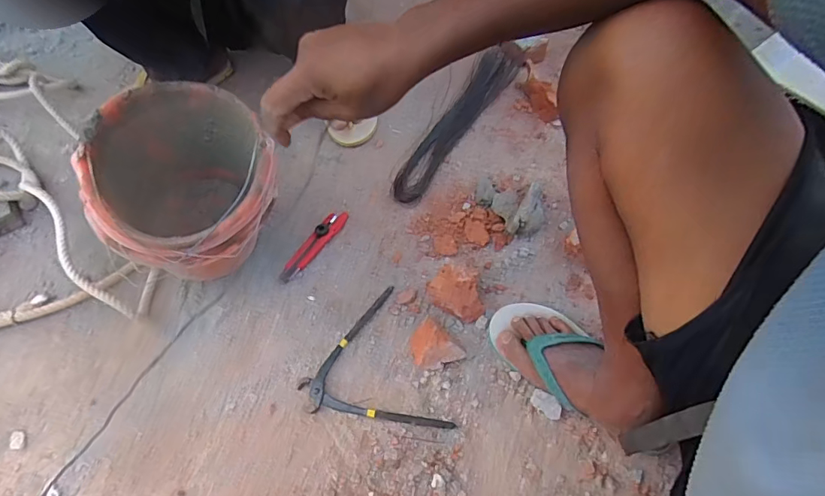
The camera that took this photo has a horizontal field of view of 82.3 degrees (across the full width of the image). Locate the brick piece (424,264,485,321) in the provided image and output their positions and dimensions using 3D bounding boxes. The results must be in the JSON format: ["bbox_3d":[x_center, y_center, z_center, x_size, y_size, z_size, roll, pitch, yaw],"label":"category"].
[{"bbox_3d":[0.072,0.068,0.730,0.090,0.057,0.068,23,62,11],"label":"brick piece"}]

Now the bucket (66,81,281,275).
[{"bbox_3d":[-0.296,-0.078,0.646,0.214,0.185,0.248,-8,61,-7],"label":"bucket"}]

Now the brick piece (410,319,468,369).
[{"bbox_3d":[0.032,0.144,0.688,0.067,0.040,0.075,-36,67,-20],"label":"brick piece"}]

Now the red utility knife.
[{"bbox_3d":[-0.165,-0.005,0.788,0.033,0.013,0.156,32,64,15],"label":"red utility knife"}]

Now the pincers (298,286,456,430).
[{"bbox_3d":[-0.066,0.186,0.673,0.172,0.026,0.219,-22,63,-14],"label":"pincers"}]

